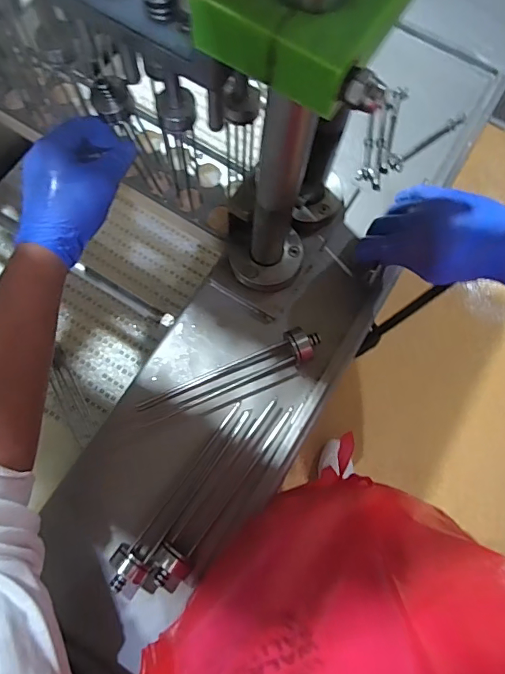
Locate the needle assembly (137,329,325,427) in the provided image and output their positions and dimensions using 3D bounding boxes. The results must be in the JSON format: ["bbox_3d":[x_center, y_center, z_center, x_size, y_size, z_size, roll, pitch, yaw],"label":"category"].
[{"bbox_3d":[-0.023,0.036,0.462,0.193,0.038,0.034,-20,75,-8],"label":"needle assembly"}]

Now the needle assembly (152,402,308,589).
[{"bbox_3d":[-0.022,0.141,0.432,0.036,0.028,0.200,38,75,9],"label":"needle assembly"}]

